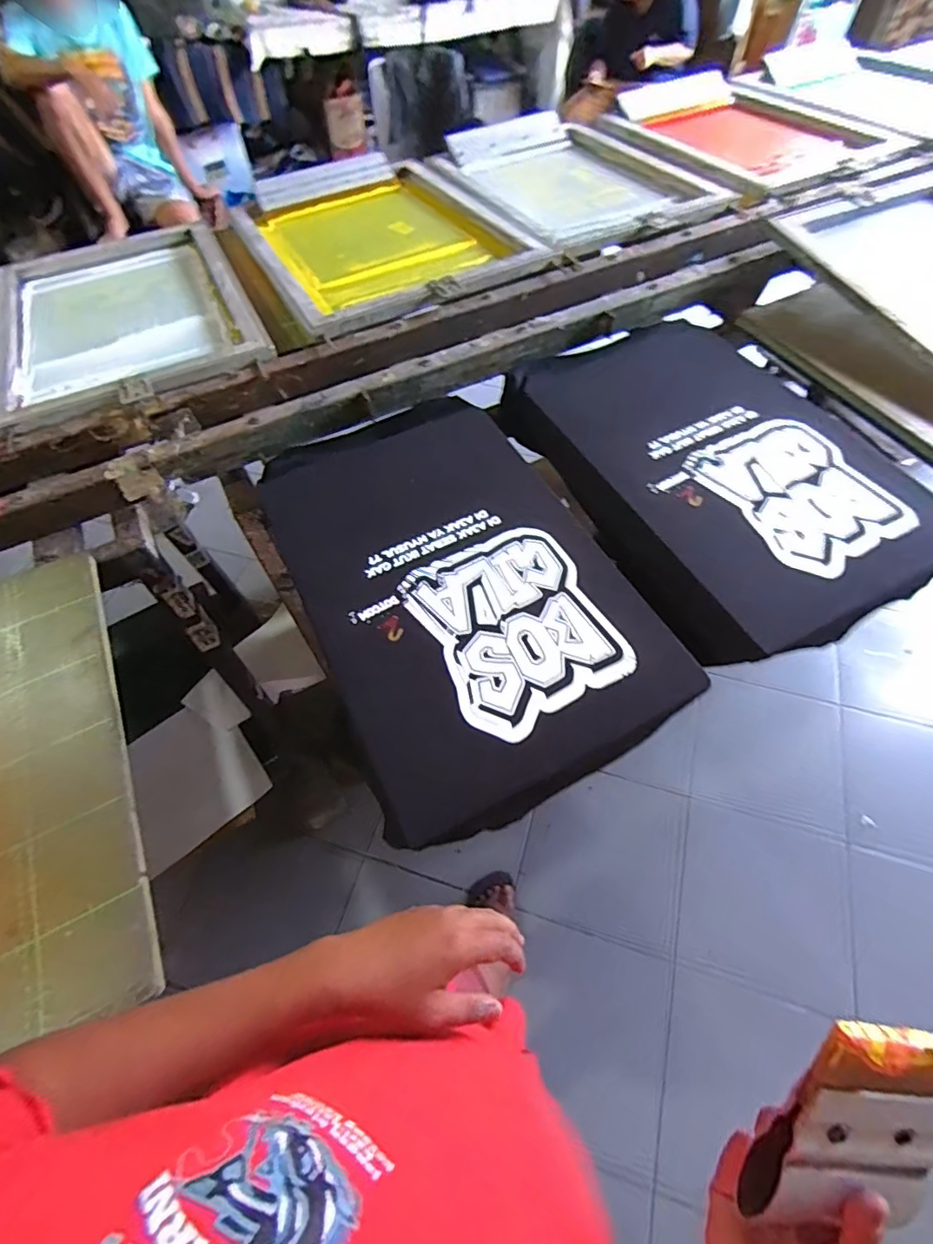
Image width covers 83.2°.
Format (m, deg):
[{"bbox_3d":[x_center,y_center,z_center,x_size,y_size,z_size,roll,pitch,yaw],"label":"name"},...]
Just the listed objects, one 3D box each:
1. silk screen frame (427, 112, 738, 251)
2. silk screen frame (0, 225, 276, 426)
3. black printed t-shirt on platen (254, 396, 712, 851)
[{"bbox_3d":[0.252,-1.078,1.274,0.486,0.060,0.667,-21,63,-10],"label":"silk screen frame"},{"bbox_3d":[-0.715,-0.638,1.074,0.479,0.053,0.727,-24,59,-14],"label":"silk screen frame"},{"bbox_3d":[-0.027,-0.072,0.732,0.406,0.042,0.648,-24,61,-13],"label":"black printed t-shirt on platen"}]

